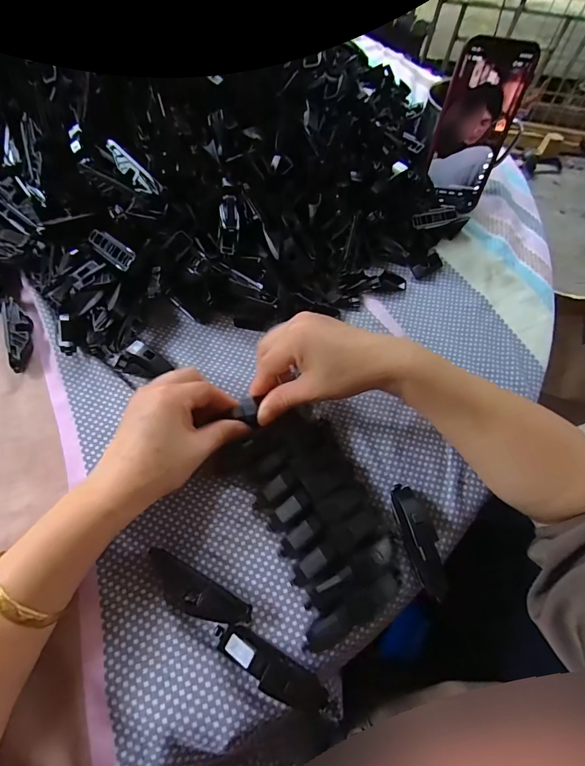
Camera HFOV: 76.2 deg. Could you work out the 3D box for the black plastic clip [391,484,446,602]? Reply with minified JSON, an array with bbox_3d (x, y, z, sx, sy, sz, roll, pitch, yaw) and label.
[{"bbox_3d":[0.096,0.114,0.276,0.025,0.021,0.078,-9,63,-8],"label":"black plastic clip"}]

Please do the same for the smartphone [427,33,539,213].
[{"bbox_3d":[0.198,-0.277,0.411,0.075,0.152,0.009,9,44,0],"label":"smartphone"}]

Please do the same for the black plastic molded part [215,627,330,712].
[{"bbox_3d":[-0.014,0.179,0.235,0.077,0.020,0.018,29,64,11],"label":"black plastic molded part"}]

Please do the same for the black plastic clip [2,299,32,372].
[{"bbox_3d":[-0.246,-0.045,0.335,0.015,0.018,0.072,-18,65,-12],"label":"black plastic clip"}]

